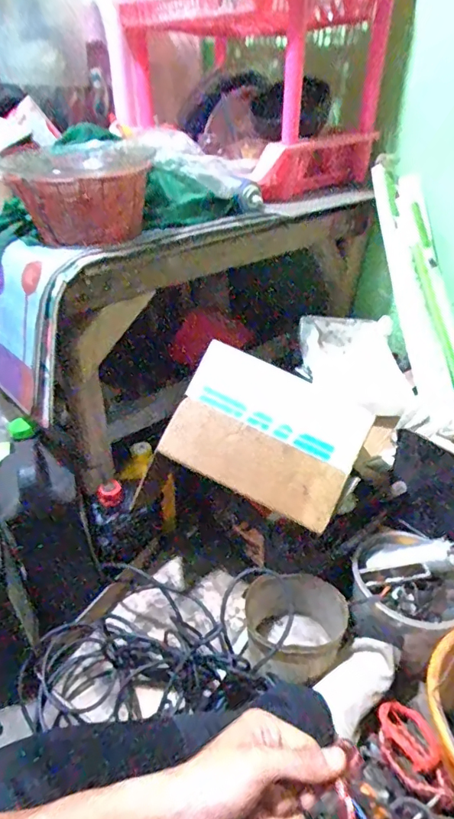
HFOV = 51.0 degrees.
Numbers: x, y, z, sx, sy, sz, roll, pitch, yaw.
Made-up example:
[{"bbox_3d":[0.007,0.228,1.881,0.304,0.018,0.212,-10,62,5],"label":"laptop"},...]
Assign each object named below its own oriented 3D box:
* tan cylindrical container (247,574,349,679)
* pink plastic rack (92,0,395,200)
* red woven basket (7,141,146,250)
[{"bbox_3d":[0.111,0.358,0.781,0.154,0.117,0.146,0,35,0],"label":"tan cylindrical container"},{"bbox_3d":[0.023,-0.648,0.940,0.334,0.333,0.488,-29,44,-35],"label":"pink plastic rack"},{"bbox_3d":[-0.208,-0.324,0.716,0.169,0.111,0.206,-28,43,-33],"label":"red woven basket"}]

